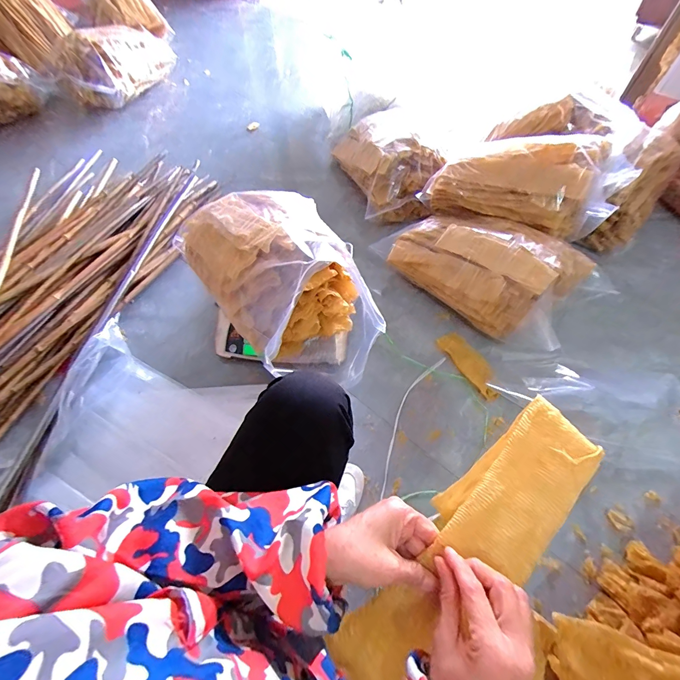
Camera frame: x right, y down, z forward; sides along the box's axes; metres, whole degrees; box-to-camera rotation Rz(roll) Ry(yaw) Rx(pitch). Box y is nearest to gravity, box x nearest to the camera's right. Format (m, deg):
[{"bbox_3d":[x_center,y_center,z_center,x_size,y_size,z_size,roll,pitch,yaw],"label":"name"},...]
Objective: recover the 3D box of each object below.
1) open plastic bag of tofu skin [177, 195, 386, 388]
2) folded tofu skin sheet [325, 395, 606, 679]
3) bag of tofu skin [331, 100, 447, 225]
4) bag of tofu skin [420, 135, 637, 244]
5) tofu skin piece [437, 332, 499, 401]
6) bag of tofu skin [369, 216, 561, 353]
[{"bbox_3d":[-0.125,-0.128,0.741,0.294,0.345,0.477,-28,64,-15],"label":"open plastic bag of tofu skin"},{"bbox_3d":[0.119,0.197,0.323,0.090,0.029,0.317,42,86,21],"label":"folded tofu skin sheet"},{"bbox_3d":[0.146,-0.584,1.118,0.251,0.168,0.415,-15,61,-9],"label":"bag of tofu skin"},{"bbox_3d":[0.476,-0.412,0.899,0.493,0.165,0.246,11,59,21],"label":"bag of tofu skin"},{"bbox_3d":[0.334,0.060,0.872,0.064,0.031,0.191,-28,64,-16],"label":"tofu skin piece"},{"bbox_3d":[0.343,-0.184,0.869,0.202,0.170,0.484,-37,66,-20],"label":"bag of tofu skin"}]

